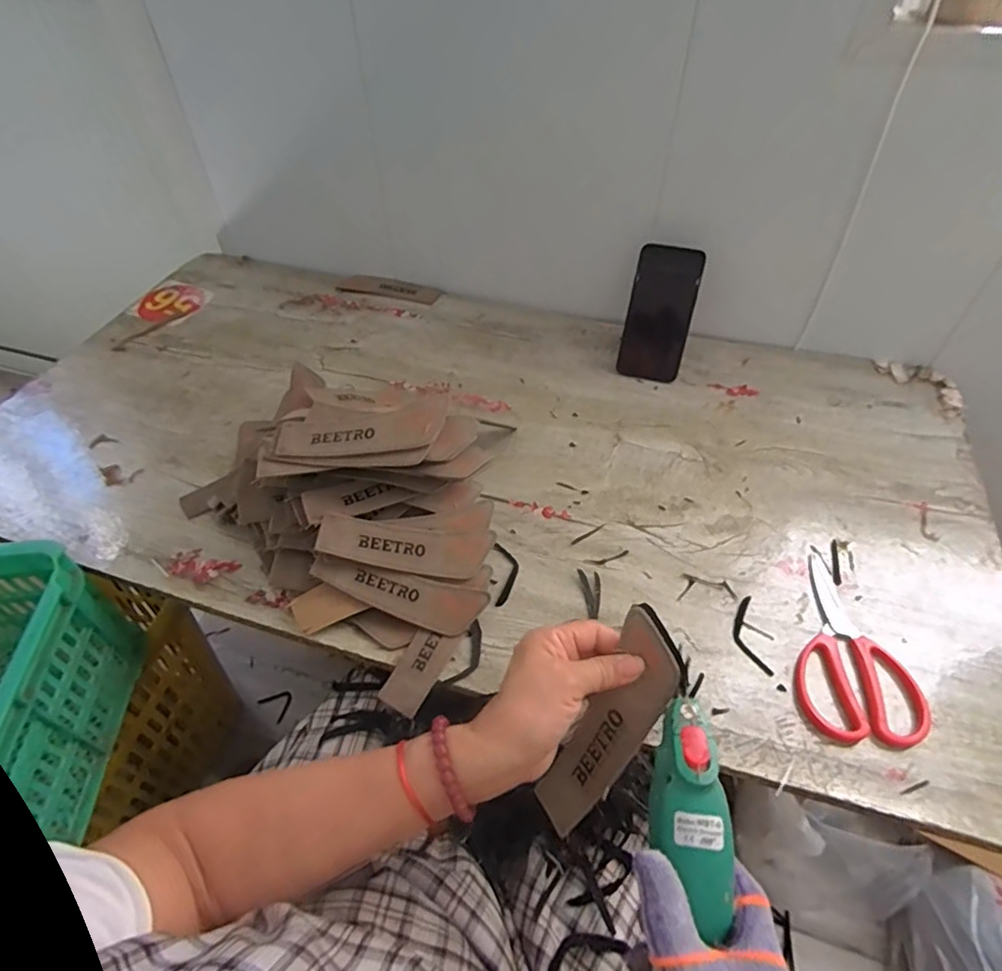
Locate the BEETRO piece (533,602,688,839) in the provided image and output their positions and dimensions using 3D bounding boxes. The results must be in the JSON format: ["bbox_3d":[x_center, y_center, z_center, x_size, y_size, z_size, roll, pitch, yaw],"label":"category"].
[{"bbox_3d":[0.073,0.164,0.386,0.049,0.165,0.005,34,16,37],"label":"BEETRO piece"}]

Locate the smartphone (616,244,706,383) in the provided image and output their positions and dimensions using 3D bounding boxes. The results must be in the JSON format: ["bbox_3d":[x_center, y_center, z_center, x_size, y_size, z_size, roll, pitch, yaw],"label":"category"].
[{"bbox_3d":[0.211,-0.227,0.769,0.083,0.168,0.009,14,18,13],"label":"smartphone"}]

